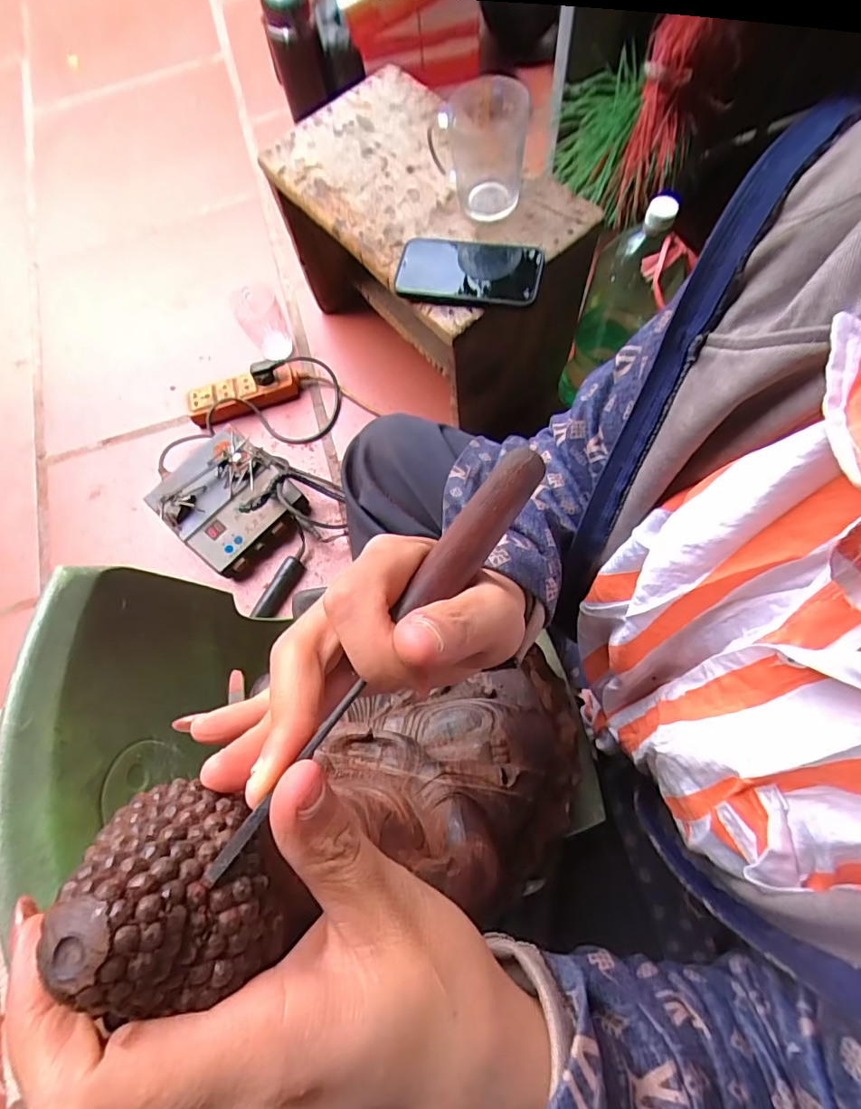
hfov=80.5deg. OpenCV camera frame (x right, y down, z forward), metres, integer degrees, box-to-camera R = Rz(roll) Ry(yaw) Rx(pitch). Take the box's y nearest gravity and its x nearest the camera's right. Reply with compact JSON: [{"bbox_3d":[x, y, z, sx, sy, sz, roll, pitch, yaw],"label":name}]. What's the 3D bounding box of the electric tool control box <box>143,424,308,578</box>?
[{"bbox_3d":[-0.317,-0.091,0.791,0.180,0.095,0.208,-43,74,-9],"label":"electric tool control box"}]

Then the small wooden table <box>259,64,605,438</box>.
[{"bbox_3d":[0.001,-0.398,0.749,0.235,0.321,0.408,-39,74,-8],"label":"small wooden table"}]

